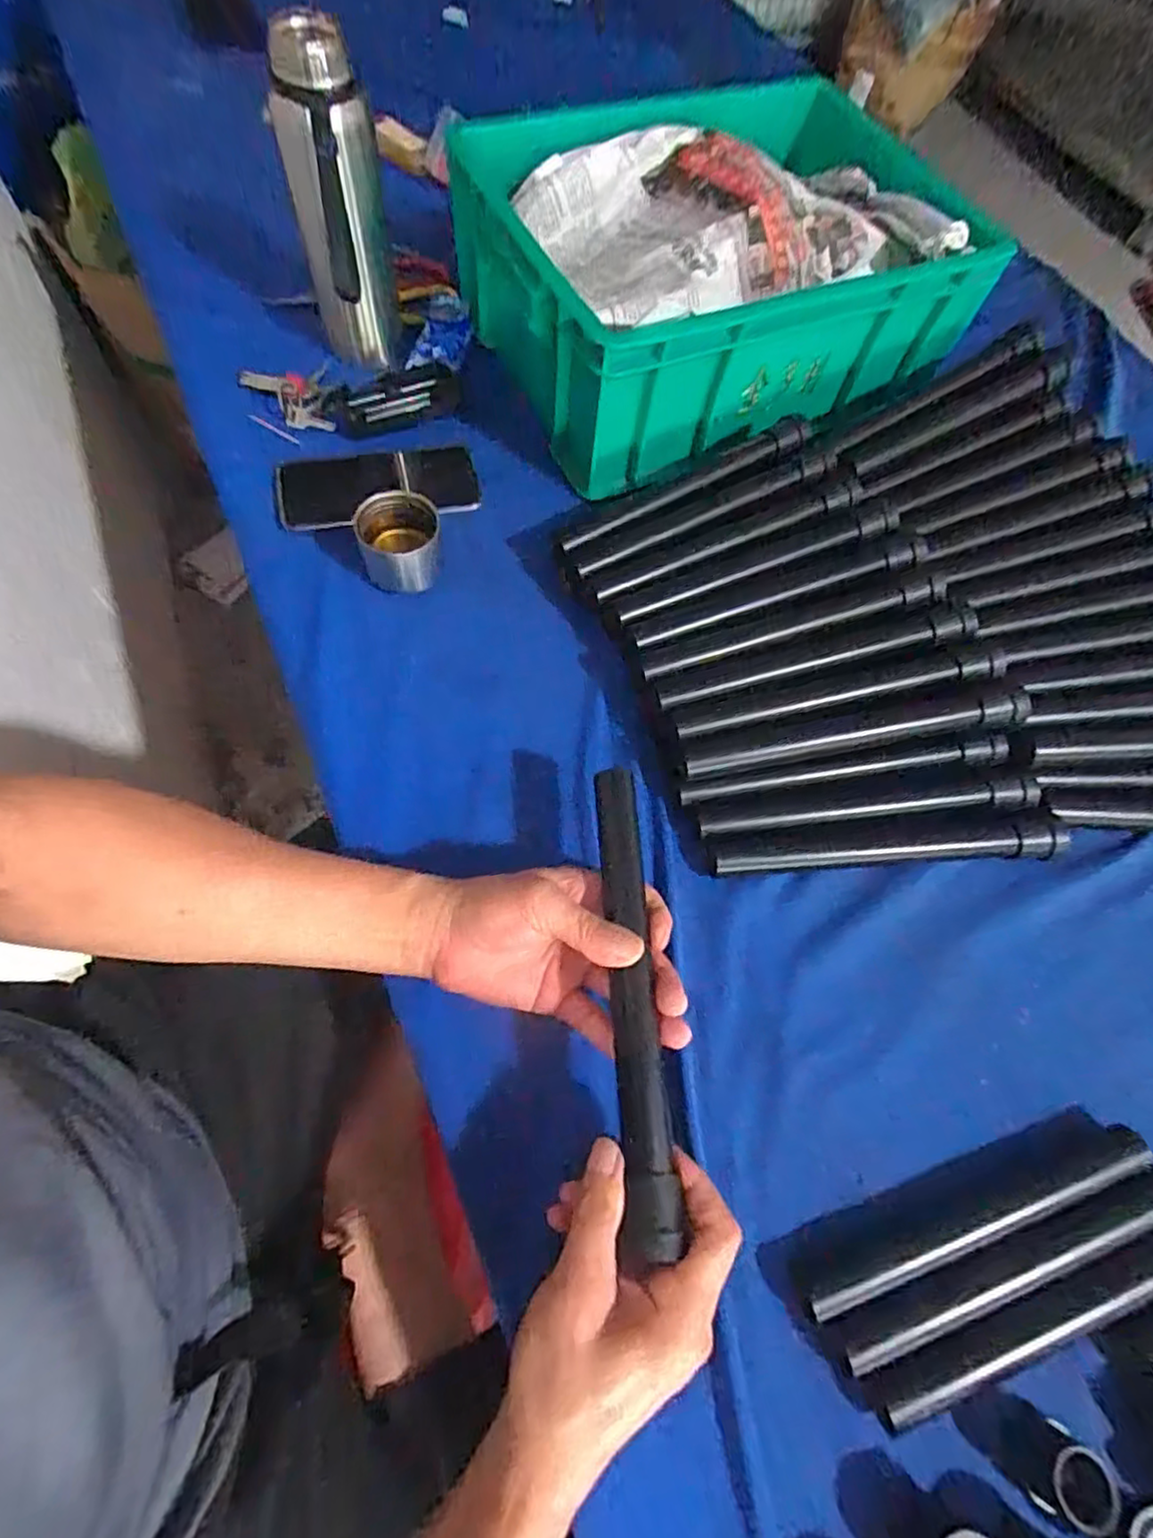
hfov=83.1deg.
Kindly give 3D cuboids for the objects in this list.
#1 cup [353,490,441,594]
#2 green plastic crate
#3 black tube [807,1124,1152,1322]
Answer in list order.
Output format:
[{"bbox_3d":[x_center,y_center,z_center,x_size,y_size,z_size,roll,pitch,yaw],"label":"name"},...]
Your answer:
[{"bbox_3d":[-0.136,-0.173,0.504,0.062,0.048,0.061,2,65,-4],"label":"cup"},{"bbox_3d":[0.142,-0.465,0.606,0.449,0.134,0.309,-18,68,-13],"label":"green plastic crate"},{"bbox_3d":[0.225,0.248,0.358,0.220,0.020,0.017,-16,68,-12],"label":"black tube"}]

